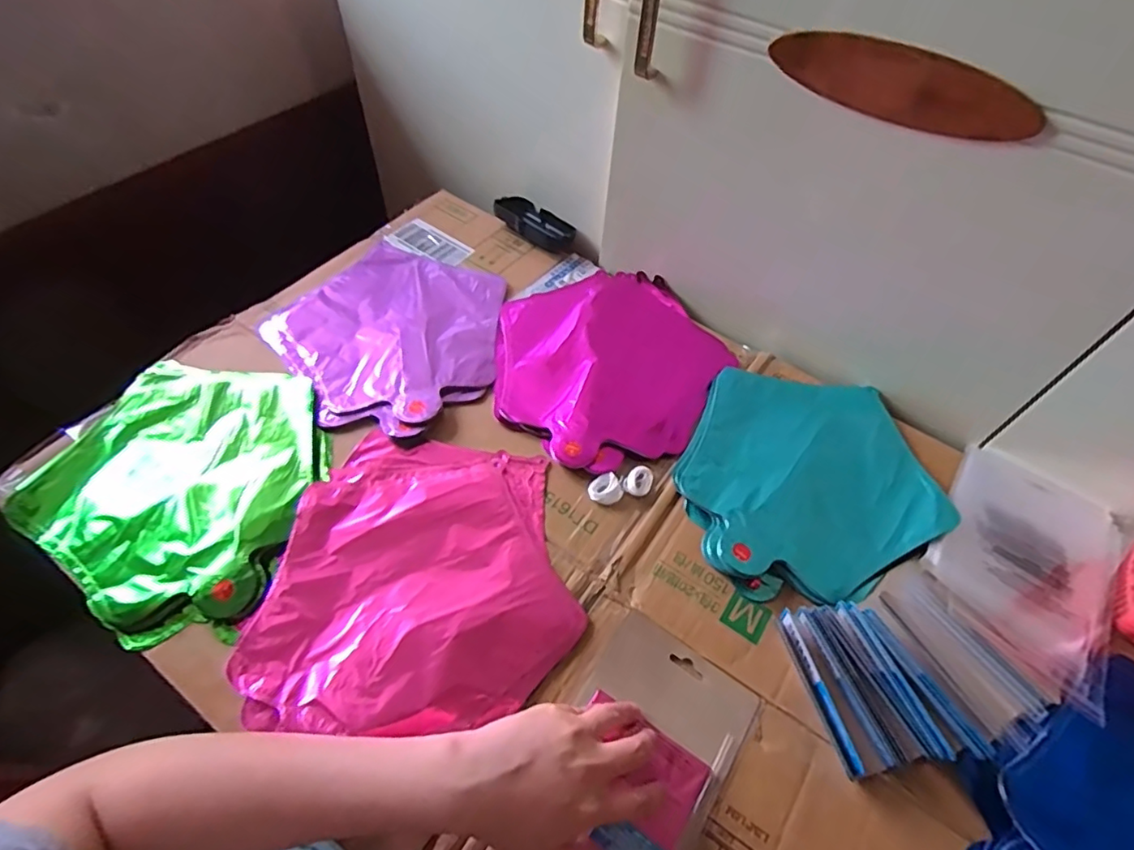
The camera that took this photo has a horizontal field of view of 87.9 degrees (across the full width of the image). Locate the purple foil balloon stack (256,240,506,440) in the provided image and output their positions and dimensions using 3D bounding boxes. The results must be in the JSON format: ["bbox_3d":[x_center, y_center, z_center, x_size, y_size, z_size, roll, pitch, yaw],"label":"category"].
[{"bbox_3d":[-0.177,-0.102,0.616,0.231,0.013,0.235,35,59,20],"label":"purple foil balloon stack"}]

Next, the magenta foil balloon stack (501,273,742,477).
[{"bbox_3d":[0.041,-0.069,0.609,0.239,0.008,0.239,-20,58,-17],"label":"magenta foil balloon stack"}]

